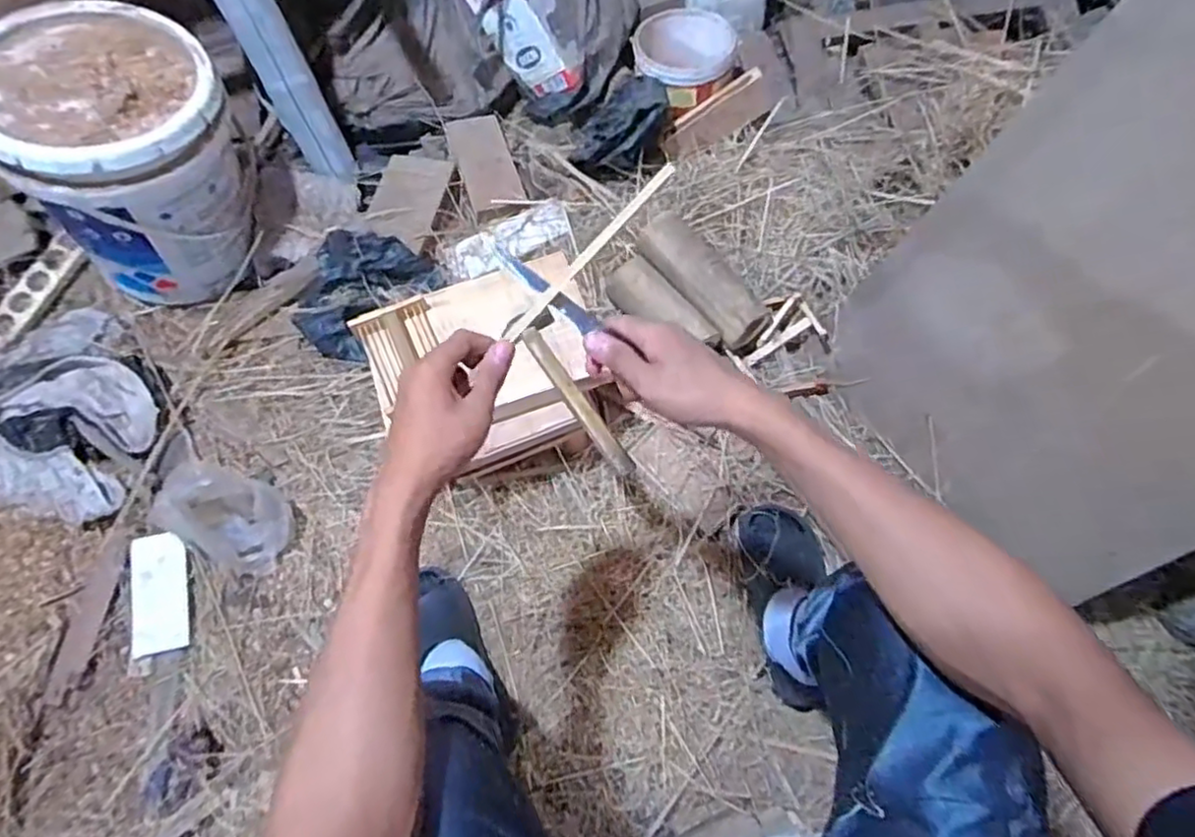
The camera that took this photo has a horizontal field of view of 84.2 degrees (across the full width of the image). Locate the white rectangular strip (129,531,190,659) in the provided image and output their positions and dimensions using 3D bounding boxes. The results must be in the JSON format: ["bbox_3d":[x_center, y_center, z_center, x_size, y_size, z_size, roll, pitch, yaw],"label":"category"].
[{"bbox_3d":[-0.605,0.239,0.913,0.070,0.011,0.161,-12,73,-9],"label":"white rectangular strip"}]

